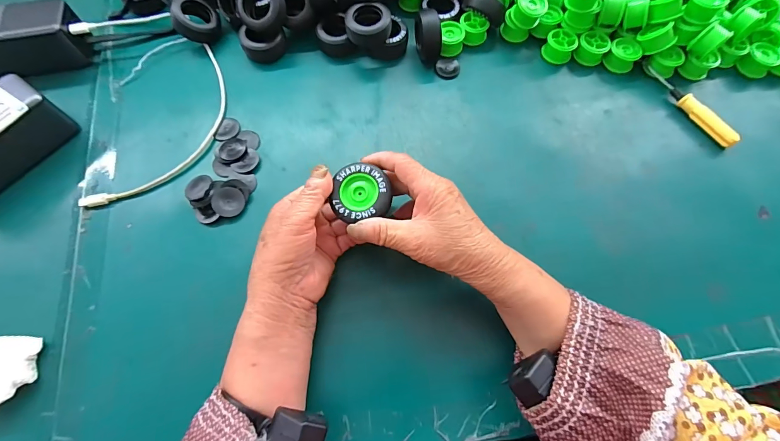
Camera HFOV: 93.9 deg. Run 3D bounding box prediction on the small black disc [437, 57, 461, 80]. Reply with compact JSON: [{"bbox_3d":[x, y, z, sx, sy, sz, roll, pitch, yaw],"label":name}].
[{"bbox_3d":[0.066,-0.175,0.416,0.027,0.007,0.029,0,68,-1],"label":"small black disc"}]

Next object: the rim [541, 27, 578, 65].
[{"bbox_3d":[0.195,-0.200,0.420,0.033,0.024,0.032,27,70,9],"label":"rim"}]

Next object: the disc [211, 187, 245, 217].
[{"bbox_3d":[-0.153,-0.018,0.345,0.028,0.004,0.029,4,75,-16],"label":"disc"}]

